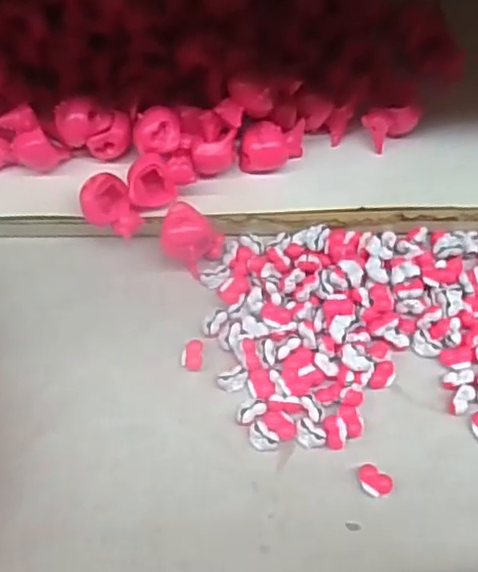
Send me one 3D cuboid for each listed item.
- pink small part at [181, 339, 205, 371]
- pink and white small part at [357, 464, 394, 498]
[{"bbox_3d":[-0.021,0.032,0.304,0.010,0.004,0.015,0,64,0],"label":"pink small part"},{"bbox_3d":[0.057,0.082,0.277,0.015,0.004,0.011,34,68,15],"label":"pink and white small part"}]

